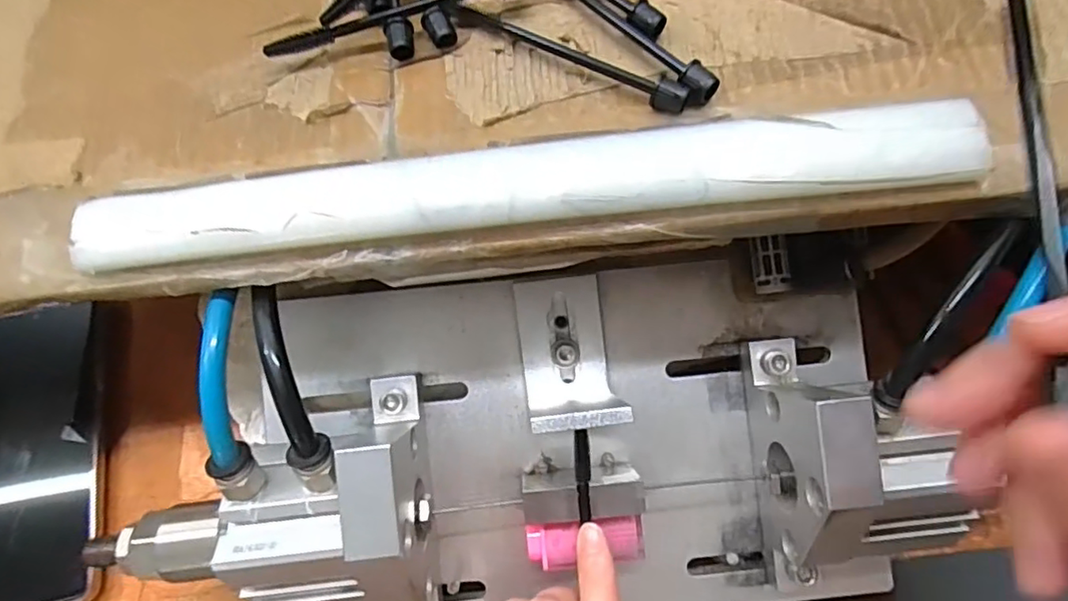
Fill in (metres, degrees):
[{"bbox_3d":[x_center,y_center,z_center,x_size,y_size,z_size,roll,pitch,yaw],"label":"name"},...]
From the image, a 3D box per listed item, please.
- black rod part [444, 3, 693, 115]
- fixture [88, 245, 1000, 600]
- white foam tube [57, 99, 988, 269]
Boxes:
[{"bbox_3d":[0.012,-0.090,0.211,0.094,0.010,0.014,29,72,14],"label":"black rod part"},{"bbox_3d":[0.002,0.065,0.247,0.302,0.100,0.160,-4,88,-1],"label":"fixture"},{"bbox_3d":[-0.003,-0.036,0.189,0.287,0.014,0.025,-6,67,1],"label":"white foam tube"}]

